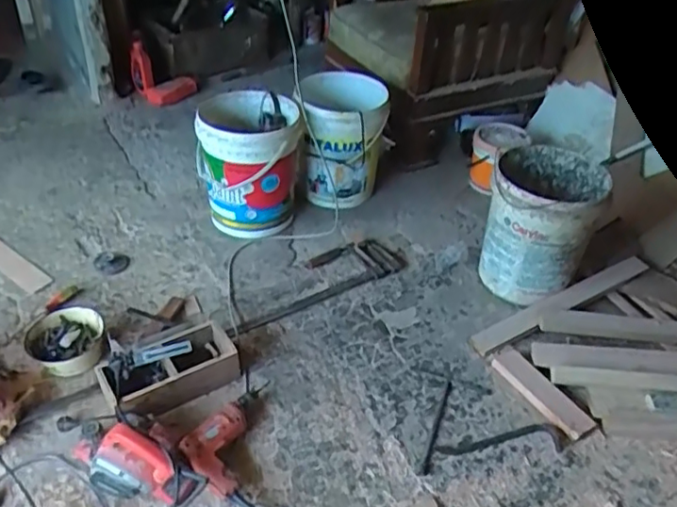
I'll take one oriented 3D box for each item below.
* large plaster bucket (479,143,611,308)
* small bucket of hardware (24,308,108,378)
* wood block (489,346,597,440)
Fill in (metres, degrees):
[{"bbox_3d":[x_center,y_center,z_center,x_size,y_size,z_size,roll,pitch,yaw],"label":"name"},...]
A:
[{"bbox_3d":[0.577,-0.081,1.800,0.293,0.346,0.332,16,40,17],"label":"large plaster bucket"},{"bbox_3d":[-0.675,0.220,1.568,0.192,0.077,0.202,-8,40,-13],"label":"small bucket of hardware"},{"bbox_3d":[0.493,0.333,1.530,0.076,0.022,0.286,-19,43,-24],"label":"wood block"}]

